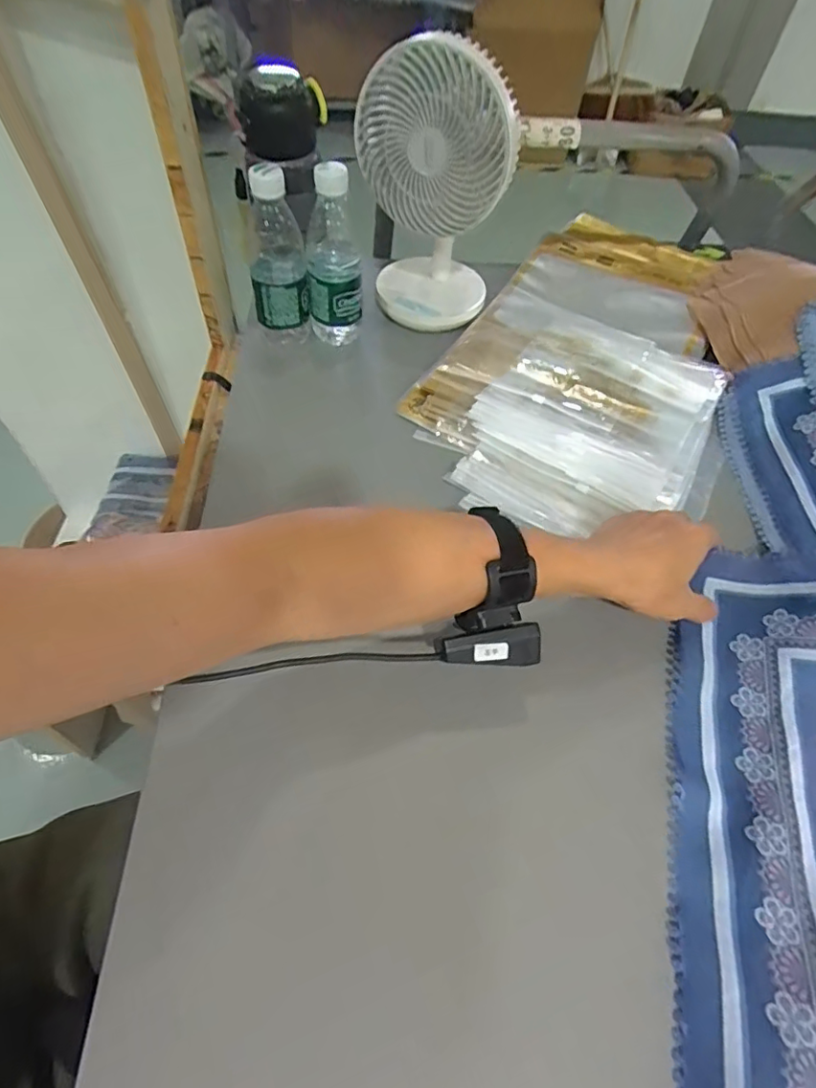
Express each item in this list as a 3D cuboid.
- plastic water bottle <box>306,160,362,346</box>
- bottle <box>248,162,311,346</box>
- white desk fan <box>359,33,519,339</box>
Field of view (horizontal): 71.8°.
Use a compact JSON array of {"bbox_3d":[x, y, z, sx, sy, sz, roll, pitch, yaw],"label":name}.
[{"bbox_3d":[-0.080,-0.303,0.604,0.059,0.176,0.052,-3,55,-6],"label":"plastic water bottle"},{"bbox_3d":[-0.138,-0.300,0.596,0.060,0.167,0.060,-8,56,-9],"label":"bottle"},{"bbox_3d":[0.022,-0.365,0.596,0.147,0.242,0.101,1,55,-3],"label":"white desk fan"}]

